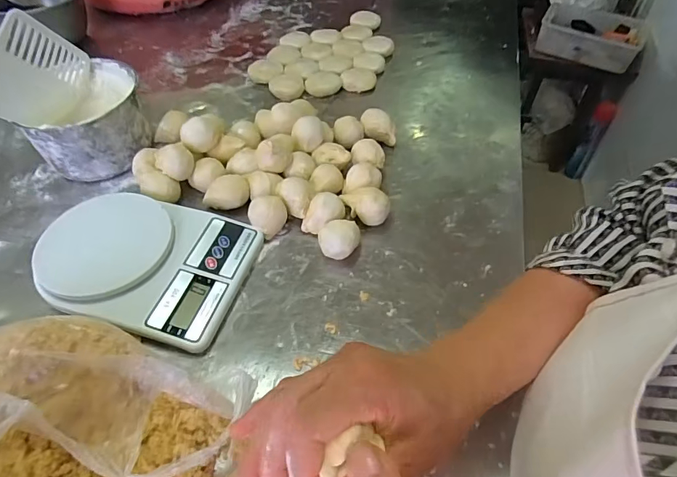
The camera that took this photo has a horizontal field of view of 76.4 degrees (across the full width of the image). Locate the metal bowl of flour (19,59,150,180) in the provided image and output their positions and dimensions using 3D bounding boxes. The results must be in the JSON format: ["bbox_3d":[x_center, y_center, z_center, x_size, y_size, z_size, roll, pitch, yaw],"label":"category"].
[{"bbox_3d":[-0.318,-0.152,0.566,0.121,0.091,0.142,-17,52,-14],"label":"metal bowl of flour"}]

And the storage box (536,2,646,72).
[{"bbox_3d":[0.793,-0.633,1.363,0.285,0.106,0.186,26,55,21],"label":"storage box"}]

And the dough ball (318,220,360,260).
[{"bbox_3d":[0.001,0.004,0.472,0.044,0.036,0.034,-4,50,-3],"label":"dough ball"}]

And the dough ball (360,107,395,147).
[{"bbox_3d":[0.054,-0.151,0.588,0.044,0.038,0.037,-2,50,-1],"label":"dough ball"}]

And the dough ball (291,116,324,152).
[{"bbox_3d":[-0.038,-0.135,0.546,0.039,0.029,0.033,-8,50,-7],"label":"dough ball"}]

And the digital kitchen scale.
[{"bbox_3d":[-0.197,0.021,0.452,0.195,0.047,0.152,14,52,12],"label":"digital kitchen scale"}]

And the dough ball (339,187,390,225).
[{"bbox_3d":[0.031,-0.034,0.497,0.054,0.037,0.034,5,50,4],"label":"dough ball"}]

